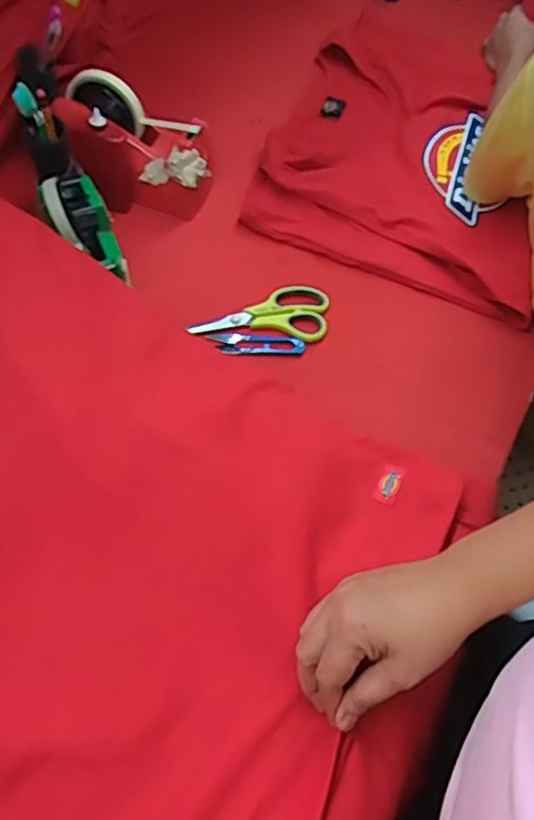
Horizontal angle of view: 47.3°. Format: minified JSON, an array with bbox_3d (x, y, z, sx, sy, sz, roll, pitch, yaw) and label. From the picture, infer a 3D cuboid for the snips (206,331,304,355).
[{"bbox_3d":[-0.010,-0.069,0.651,0.102,0.008,0.026,2,58,-3],"label":"snips"}]

